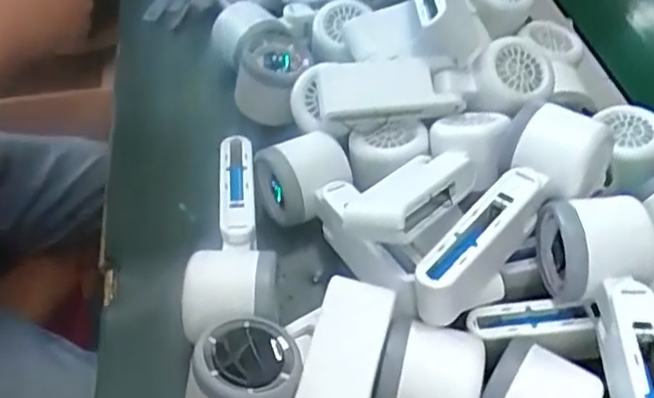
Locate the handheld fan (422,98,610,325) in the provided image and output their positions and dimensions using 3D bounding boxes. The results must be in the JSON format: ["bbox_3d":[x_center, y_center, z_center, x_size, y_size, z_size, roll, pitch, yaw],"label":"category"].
[{"bbox_3d":[0.103,0.007,0.417,0.056,0.058,0.159,36,70,28],"label":"handheld fan"}]

